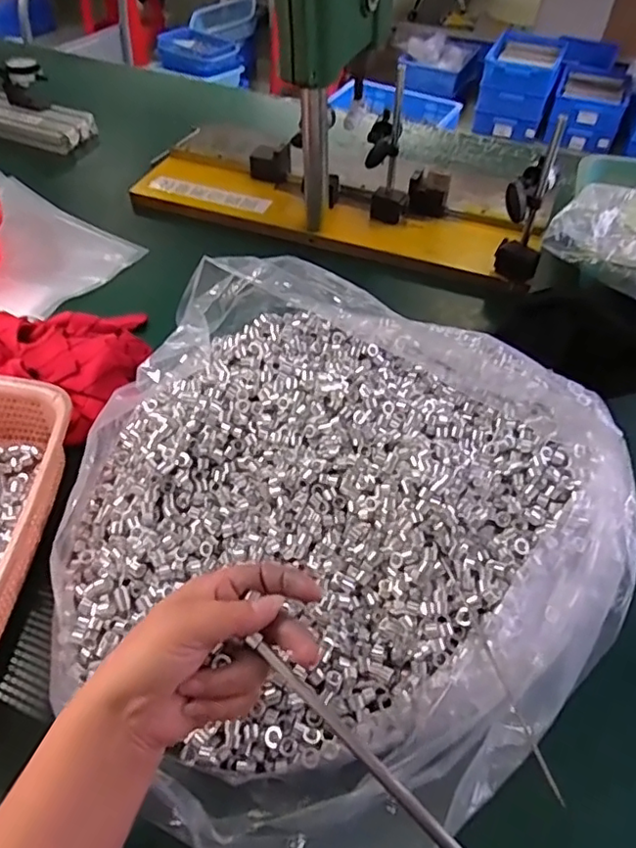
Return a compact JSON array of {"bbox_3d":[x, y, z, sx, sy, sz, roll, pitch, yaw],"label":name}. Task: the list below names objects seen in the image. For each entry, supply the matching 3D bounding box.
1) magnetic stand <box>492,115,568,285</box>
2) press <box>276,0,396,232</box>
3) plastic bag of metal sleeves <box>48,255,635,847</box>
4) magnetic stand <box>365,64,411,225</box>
[{"bbox_3d":[0.253,-0.262,0.691,0.060,0.179,0.060,19,52,13],"label":"magnetic stand"},{"bbox_3d":[0.019,-0.403,0.688,0.058,0.320,0.185,23,53,16],"label":"press"},{"bbox_3d":[0.015,0.059,0.451,0.440,0.116,0.462,13,58,11],"label":"plastic bag of metal sleeves"},{"bbox_3d":[0.098,-0.364,0.785,0.063,0.173,0.071,6,50,3],"label":"magnetic stand"}]

